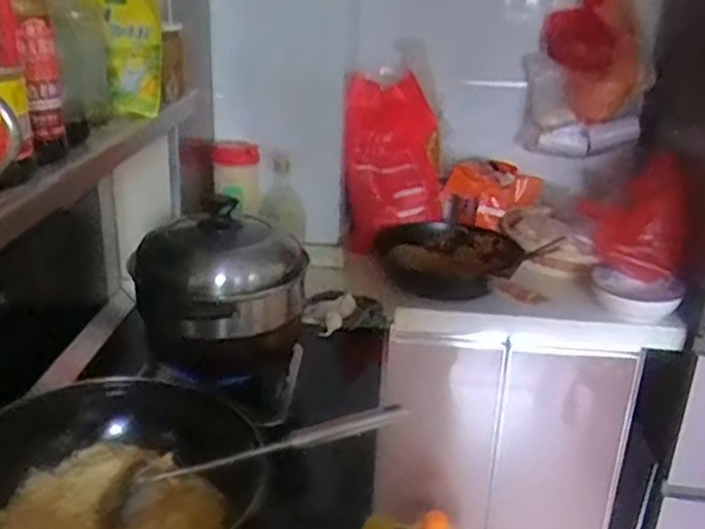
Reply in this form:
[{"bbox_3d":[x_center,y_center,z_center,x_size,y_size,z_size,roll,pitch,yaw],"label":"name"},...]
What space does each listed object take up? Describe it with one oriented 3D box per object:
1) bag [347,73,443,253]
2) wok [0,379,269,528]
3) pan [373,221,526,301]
[{"bbox_3d":[0.099,-0.246,1.779,0.238,0.394,0.124,2,22,-1],"label":"bag"},{"bbox_3d":[-0.269,0.240,0.781,0.262,0.122,0.283,10,24,17],"label":"wok"},{"bbox_3d":[0.202,-0.024,1.644,0.332,0.094,0.339,6,23,9],"label":"pan"}]

